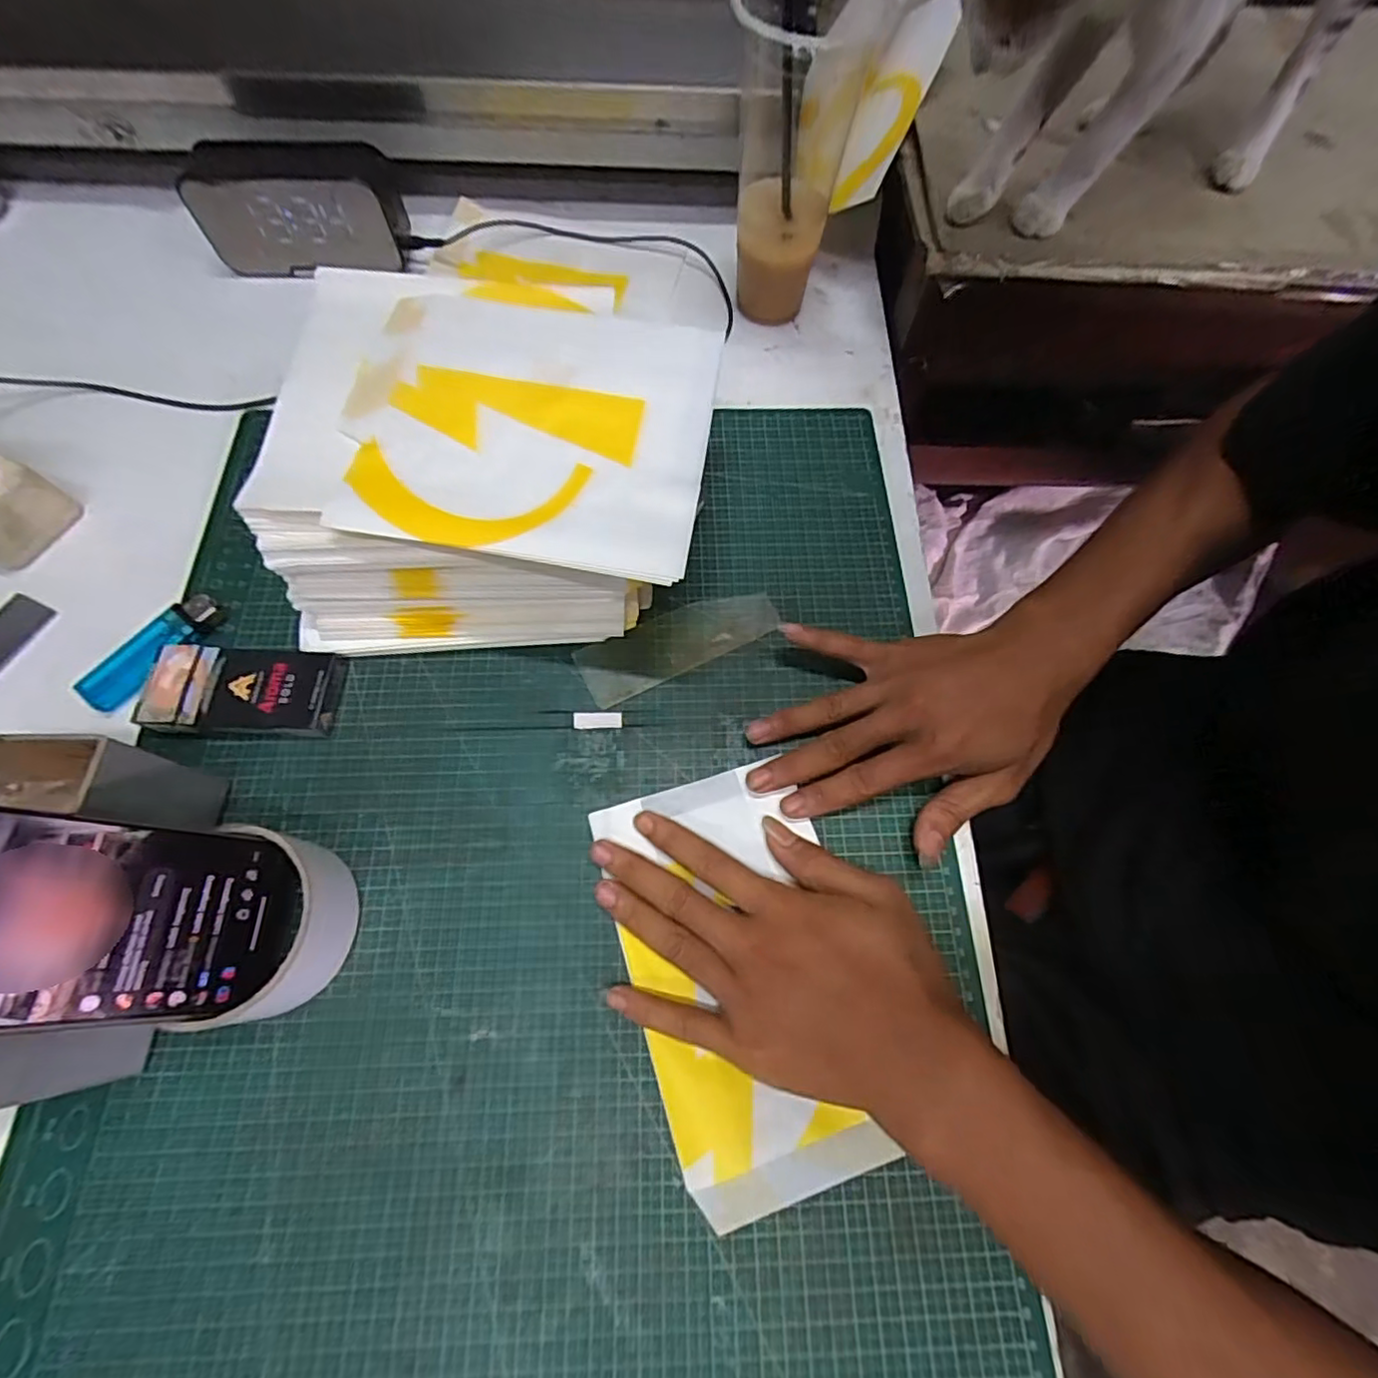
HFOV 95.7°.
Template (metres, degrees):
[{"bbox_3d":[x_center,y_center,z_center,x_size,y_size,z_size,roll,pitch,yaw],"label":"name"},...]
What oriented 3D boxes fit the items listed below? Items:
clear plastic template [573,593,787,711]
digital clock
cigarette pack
[{"bbox_3d":[-0.005,-0.030,0.380,0.123,0.004,0.040,-25,73,-11],"label":"clear plastic template"},{"bbox_3d":[-0.299,-0.365,0.476,0.146,0.073,0.050,-4,67,-3],"label":"digital clock"},{"bbox_3d":[-0.249,0.002,0.350,0.095,0.020,0.049,1,67,-1],"label":"cigarette pack"}]

